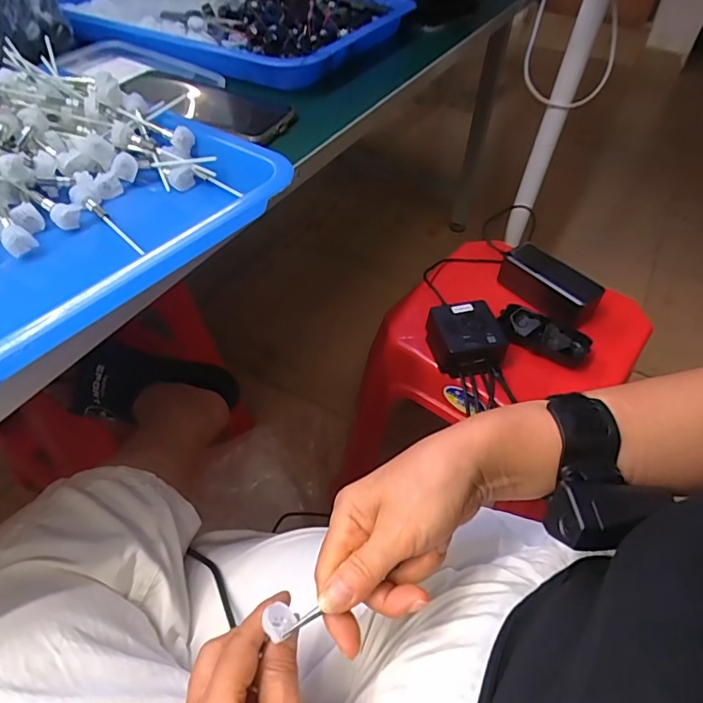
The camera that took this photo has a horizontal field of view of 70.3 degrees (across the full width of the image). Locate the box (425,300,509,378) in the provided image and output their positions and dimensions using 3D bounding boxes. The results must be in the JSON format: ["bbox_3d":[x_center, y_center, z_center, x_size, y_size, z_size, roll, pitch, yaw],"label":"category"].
[{"bbox_3d":[0.134,-0.016,0.587,0.081,0.048,0.077,-8,49,-10],"label":"box"}]

